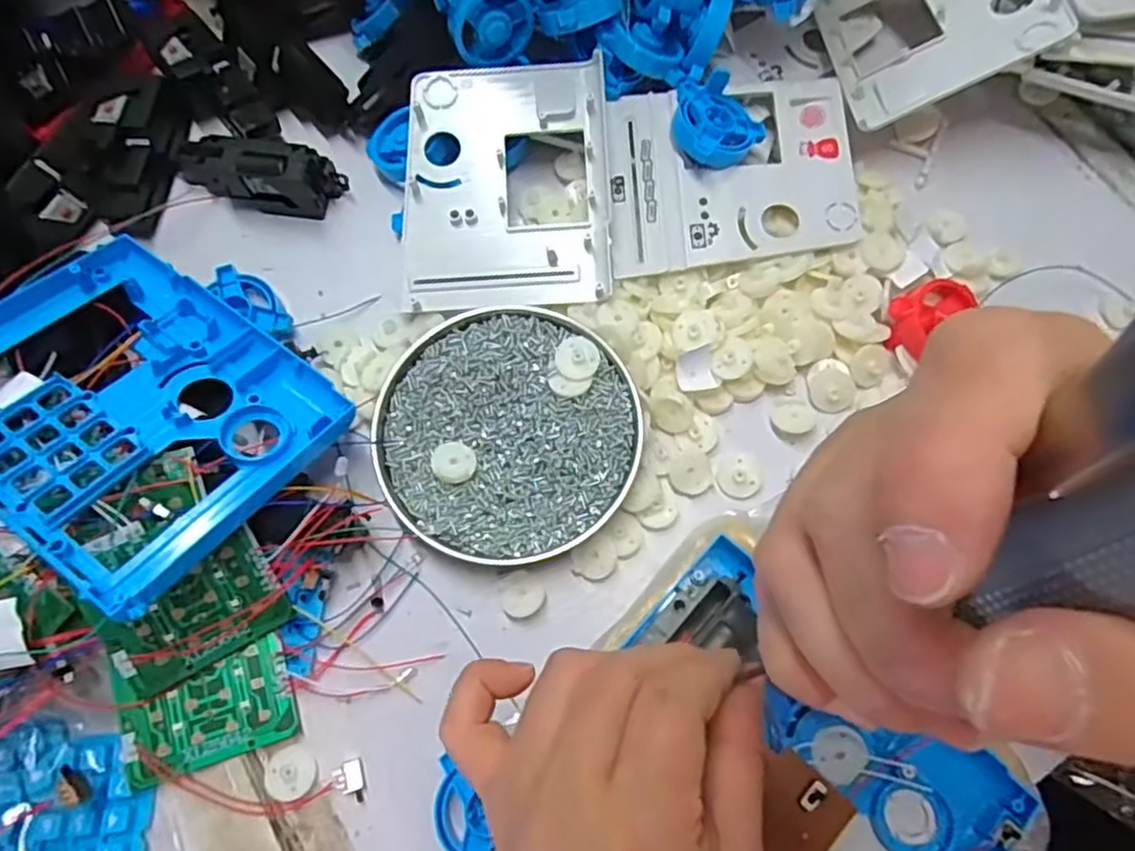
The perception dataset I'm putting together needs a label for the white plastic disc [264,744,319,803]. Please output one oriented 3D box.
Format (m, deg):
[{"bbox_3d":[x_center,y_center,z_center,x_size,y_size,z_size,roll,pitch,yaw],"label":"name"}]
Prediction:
[{"bbox_3d":[-0.131,0.165,0.321,0.022,0.006,0.022,0,73,0],"label":"white plastic disc"}]

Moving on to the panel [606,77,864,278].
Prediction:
[{"bbox_3d":[0.094,-0.146,0.392,0.140,0.012,0.107,-4,73,-1],"label":"panel"}]

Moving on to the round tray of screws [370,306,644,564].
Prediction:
[{"bbox_3d":[-0.031,0.003,0.360,0.135,0.026,0.129,0,73,0],"label":"round tray of screws"}]

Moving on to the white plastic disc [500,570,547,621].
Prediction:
[{"bbox_3d":[-0.023,0.086,0.345,0.022,0.004,0.023,0,73,0],"label":"white plastic disc"}]

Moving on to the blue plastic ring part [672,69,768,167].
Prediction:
[{"bbox_3d":[0.083,-0.174,0.391,0.054,0.019,0.052,0,73,0],"label":"blue plastic ring part"}]

